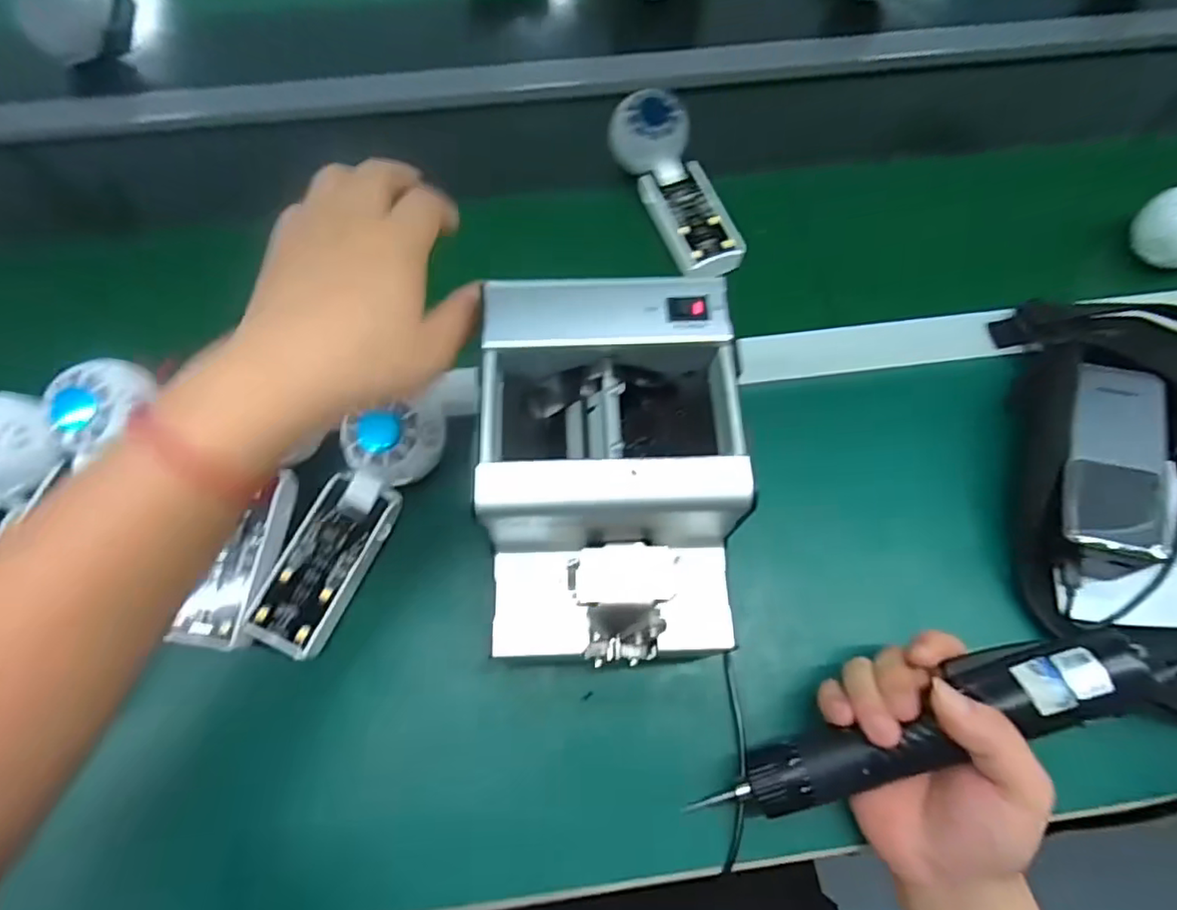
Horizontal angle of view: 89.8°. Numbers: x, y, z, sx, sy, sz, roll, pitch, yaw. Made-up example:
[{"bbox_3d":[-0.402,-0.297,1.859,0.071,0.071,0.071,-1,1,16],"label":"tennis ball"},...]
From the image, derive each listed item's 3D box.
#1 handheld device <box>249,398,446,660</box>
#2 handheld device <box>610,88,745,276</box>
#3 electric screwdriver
[{"bbox_3d":[-0.149,0.037,0.368,0.054,0.031,0.167,27,82,10],"label":"handheld device"},{"bbox_3d":[0.073,-0.225,0.488,0.064,0.050,0.164,-19,69,-9],"label":"handheld device"},{"bbox_3d":[0.167,0.144,0.307,0.221,0.030,0.039,-28,69,12],"label":"electric screwdriver"}]

